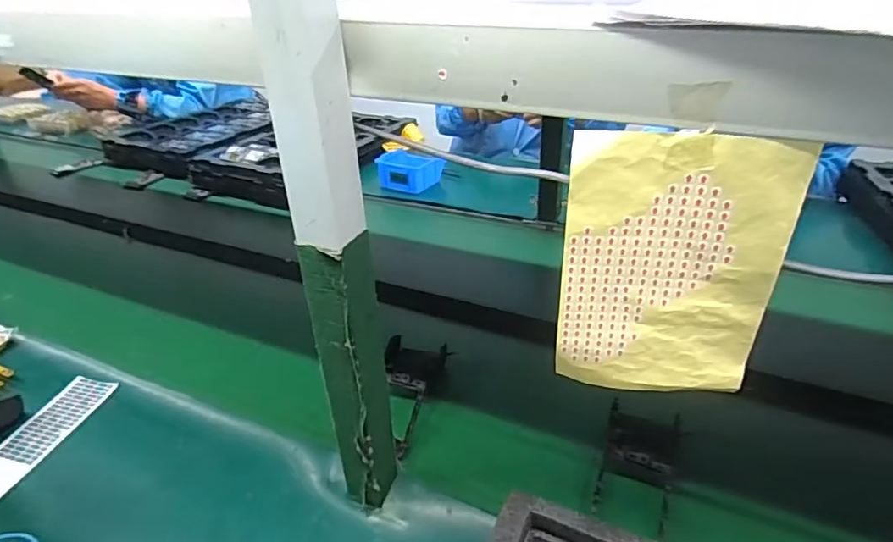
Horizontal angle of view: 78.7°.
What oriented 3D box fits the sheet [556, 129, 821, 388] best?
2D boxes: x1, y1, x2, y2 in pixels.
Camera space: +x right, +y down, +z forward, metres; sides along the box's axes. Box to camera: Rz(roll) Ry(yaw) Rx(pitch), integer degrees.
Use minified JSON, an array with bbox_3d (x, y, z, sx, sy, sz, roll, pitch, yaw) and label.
[{"bbox_3d":[0.136,0.003,0.339,0.124,0.175,0.012,5,33,12],"label":"sheet"}]

